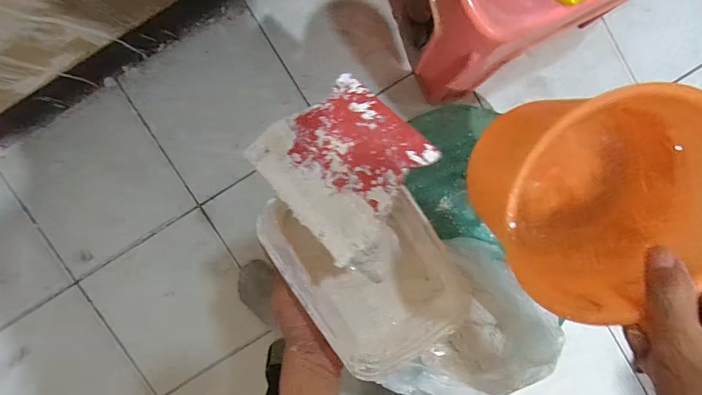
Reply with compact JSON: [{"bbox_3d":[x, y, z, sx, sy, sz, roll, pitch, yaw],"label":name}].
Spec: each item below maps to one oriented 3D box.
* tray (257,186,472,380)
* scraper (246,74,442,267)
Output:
[{"bbox_3d":[0.015,0.057,0.326,0.119,0.047,0.168,-33,97,1],"label":"tray"},{"bbox_3d":[-0.006,-0.029,0.292,0.106,0.004,0.121,-43,71,-3],"label":"scraper"}]

